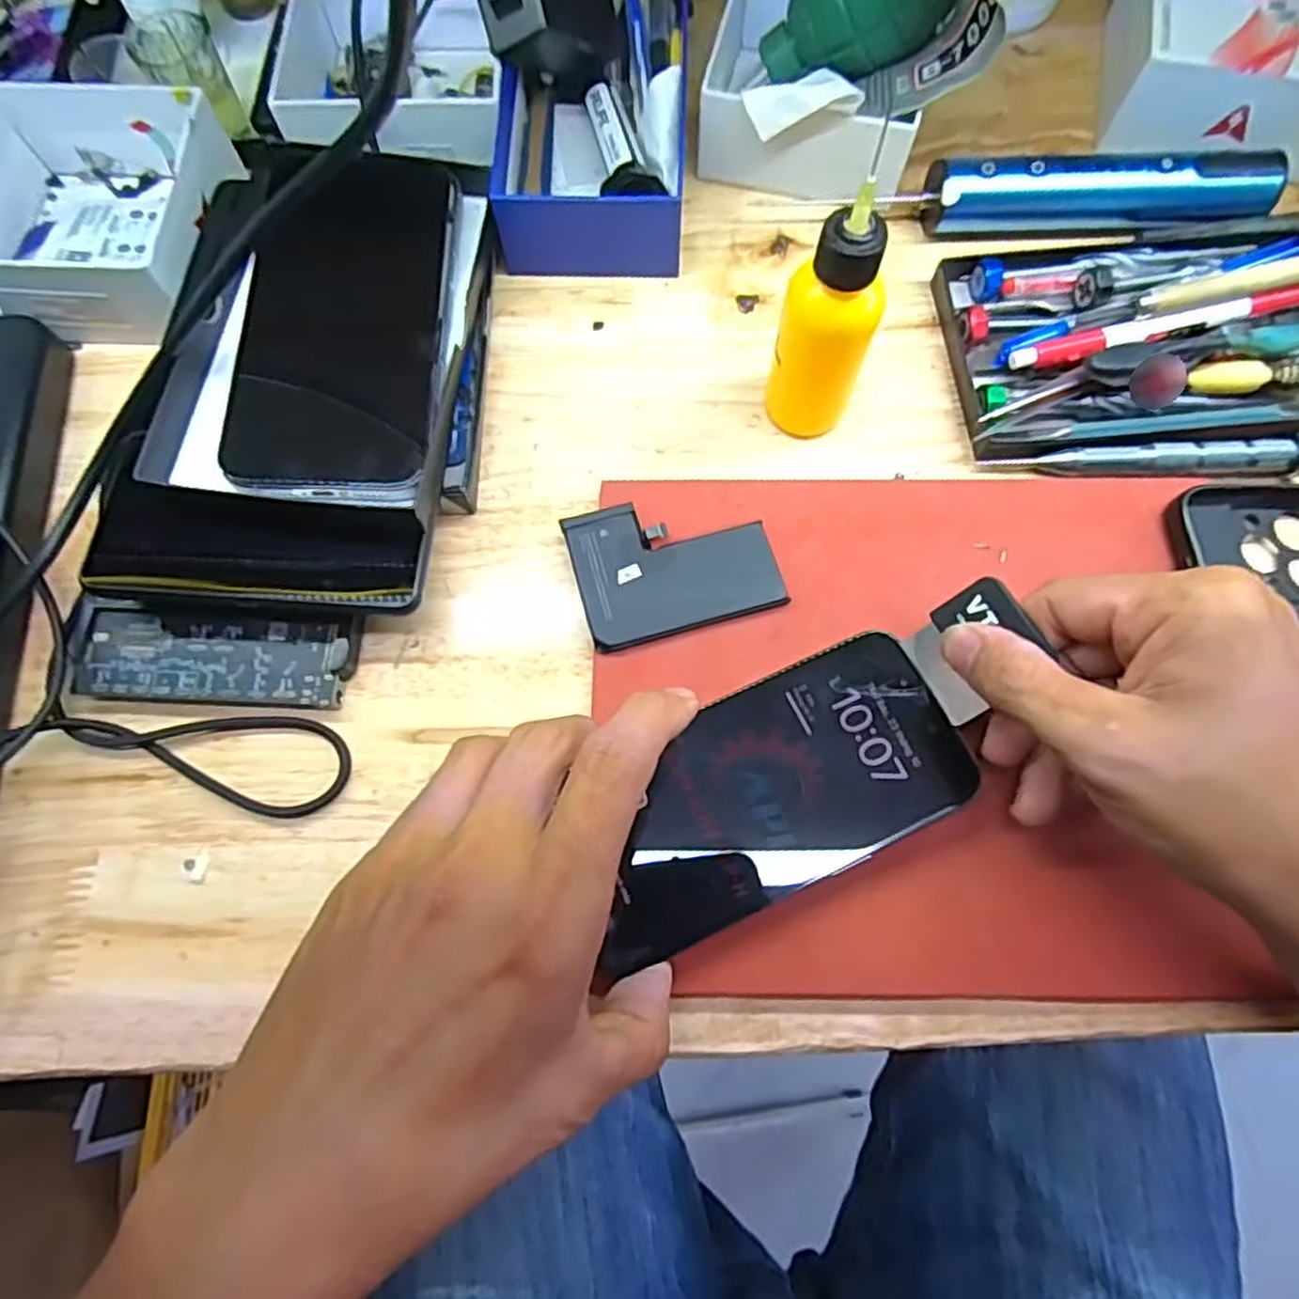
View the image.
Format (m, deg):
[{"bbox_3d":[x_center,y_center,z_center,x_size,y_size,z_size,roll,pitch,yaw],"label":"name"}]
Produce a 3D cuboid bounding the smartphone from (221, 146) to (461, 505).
[{"bbox_3d":[-0.121,-0.135,0.302,0.077,0.007,0.164,0,70,-3],"label":"smartphone"}]

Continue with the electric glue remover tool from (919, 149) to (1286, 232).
[{"bbox_3d":[0.204,-0.207,0.345,0.150,0.030,0.026,3,72,1],"label":"electric glue remover tool"}]

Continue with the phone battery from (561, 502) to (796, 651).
[{"bbox_3d":[0.009,-0.035,0.296,0.076,0.004,0.058,-15,73,-6],"label":"phone battery"}]

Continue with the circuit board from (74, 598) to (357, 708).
[{"bbox_3d":[-0.166,0.002,0.289,0.106,0.009,0.037,4,72,1],"label":"circuit board"}]

